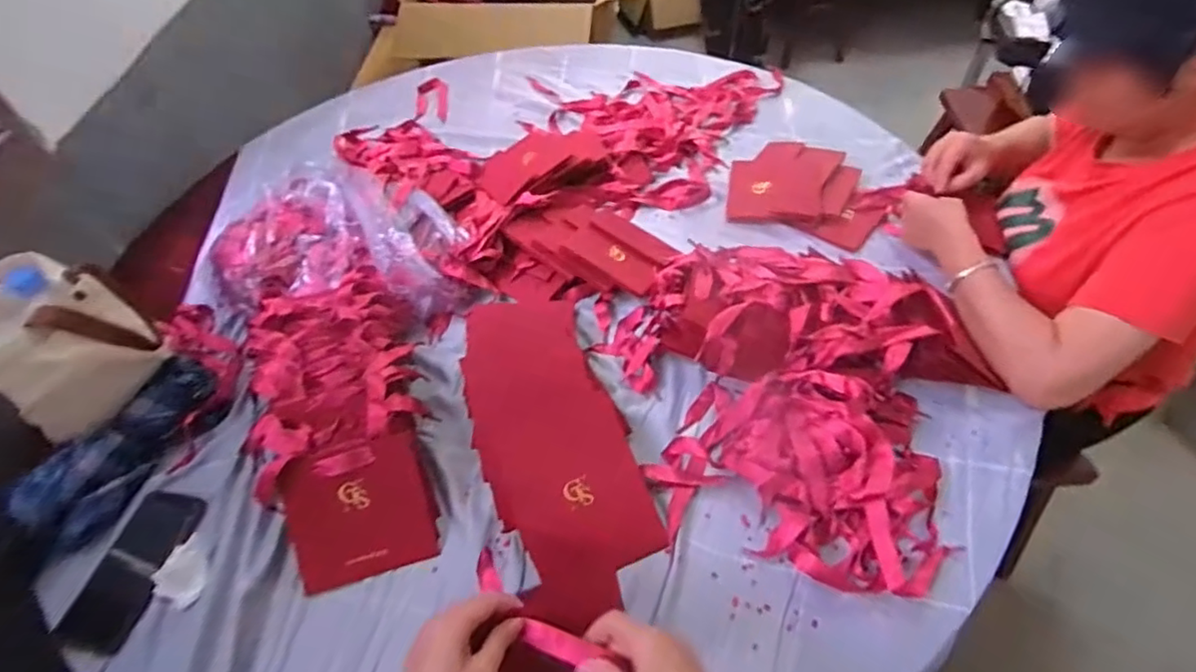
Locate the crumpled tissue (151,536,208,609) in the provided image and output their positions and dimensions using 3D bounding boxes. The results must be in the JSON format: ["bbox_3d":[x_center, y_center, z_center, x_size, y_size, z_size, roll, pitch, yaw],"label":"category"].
[{"bbox_3d":[-0.436,0.250,0.624,0.049,0.025,0.063,19,56,18],"label":"crumpled tissue"}]

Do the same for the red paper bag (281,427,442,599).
[{"bbox_3d":[-0.253,0.188,0.632,0.144,0.014,0.138,-13,90,-16],"label":"red paper bag"}]

